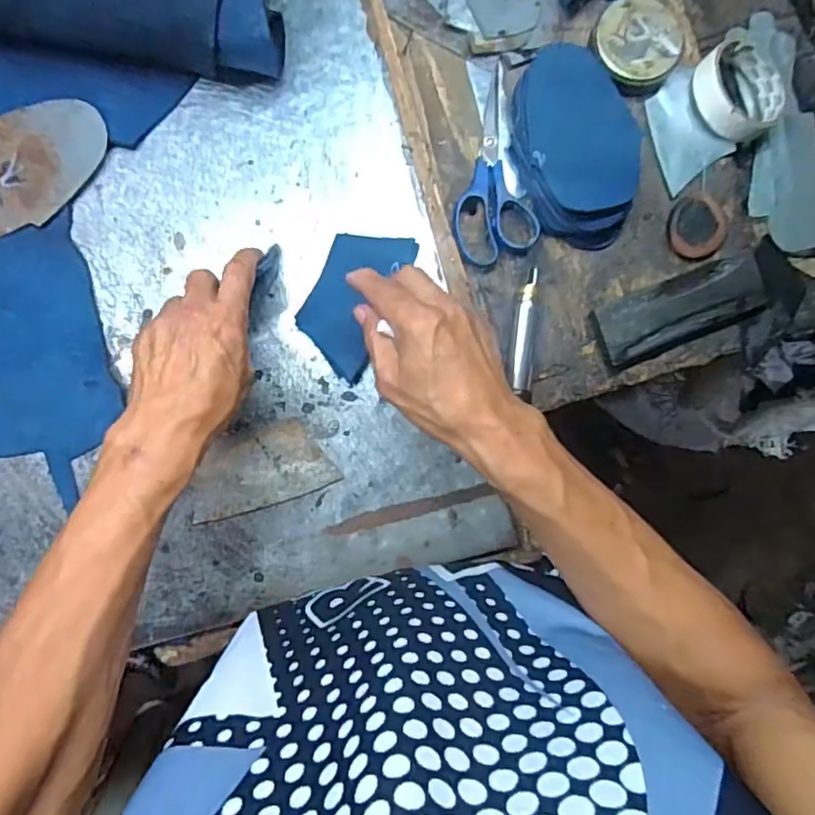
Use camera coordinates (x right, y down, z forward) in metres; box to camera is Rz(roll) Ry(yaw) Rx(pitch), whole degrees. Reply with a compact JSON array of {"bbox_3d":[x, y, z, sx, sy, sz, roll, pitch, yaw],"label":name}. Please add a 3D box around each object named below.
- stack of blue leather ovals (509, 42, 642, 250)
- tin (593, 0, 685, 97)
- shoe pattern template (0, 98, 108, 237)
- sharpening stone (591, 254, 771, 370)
[{"bbox_3d":[0.140,-0.219,0.499,0.096,0.033,0.162,-6,94,-2],"label":"stack of blue leather ovals"},{"bbox_3d":[0.198,-0.315,0.514,0.075,0.026,0.071,0,94,-2],"label":"tin"},{"bbox_3d":[-0.302,-0.190,0.467,0.137,0.010,0.087,-38,94,0],"label":"shoe pattern template"},{"bbox_3d":[0.237,-0.084,0.515,0.150,0.022,0.056,-21,94,-1],"label":"sharpening stone"}]

